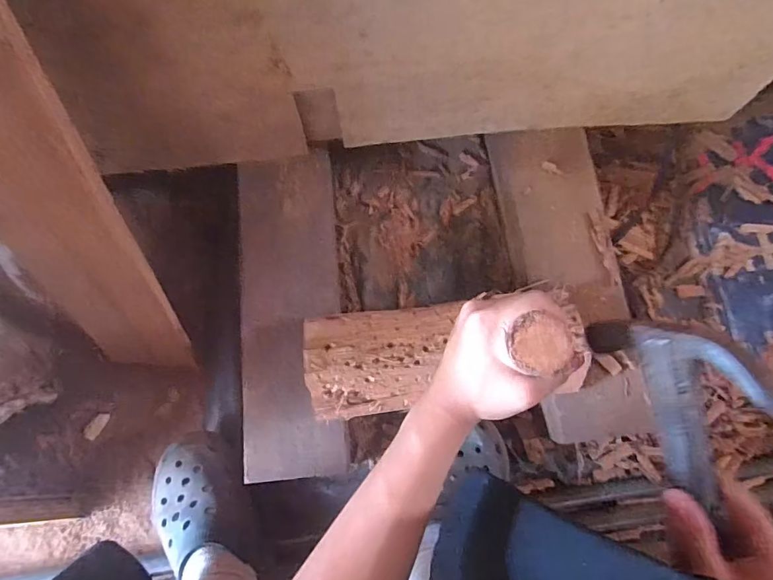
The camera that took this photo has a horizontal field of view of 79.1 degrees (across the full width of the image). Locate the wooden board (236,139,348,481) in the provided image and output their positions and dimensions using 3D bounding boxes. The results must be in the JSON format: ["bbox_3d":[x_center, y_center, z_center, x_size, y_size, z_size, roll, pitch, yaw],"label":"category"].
[{"bbox_3d":[-0.114,0.022,0.560,0.115,0.017,0.382,-4,77,-2],"label":"wooden board"}]

